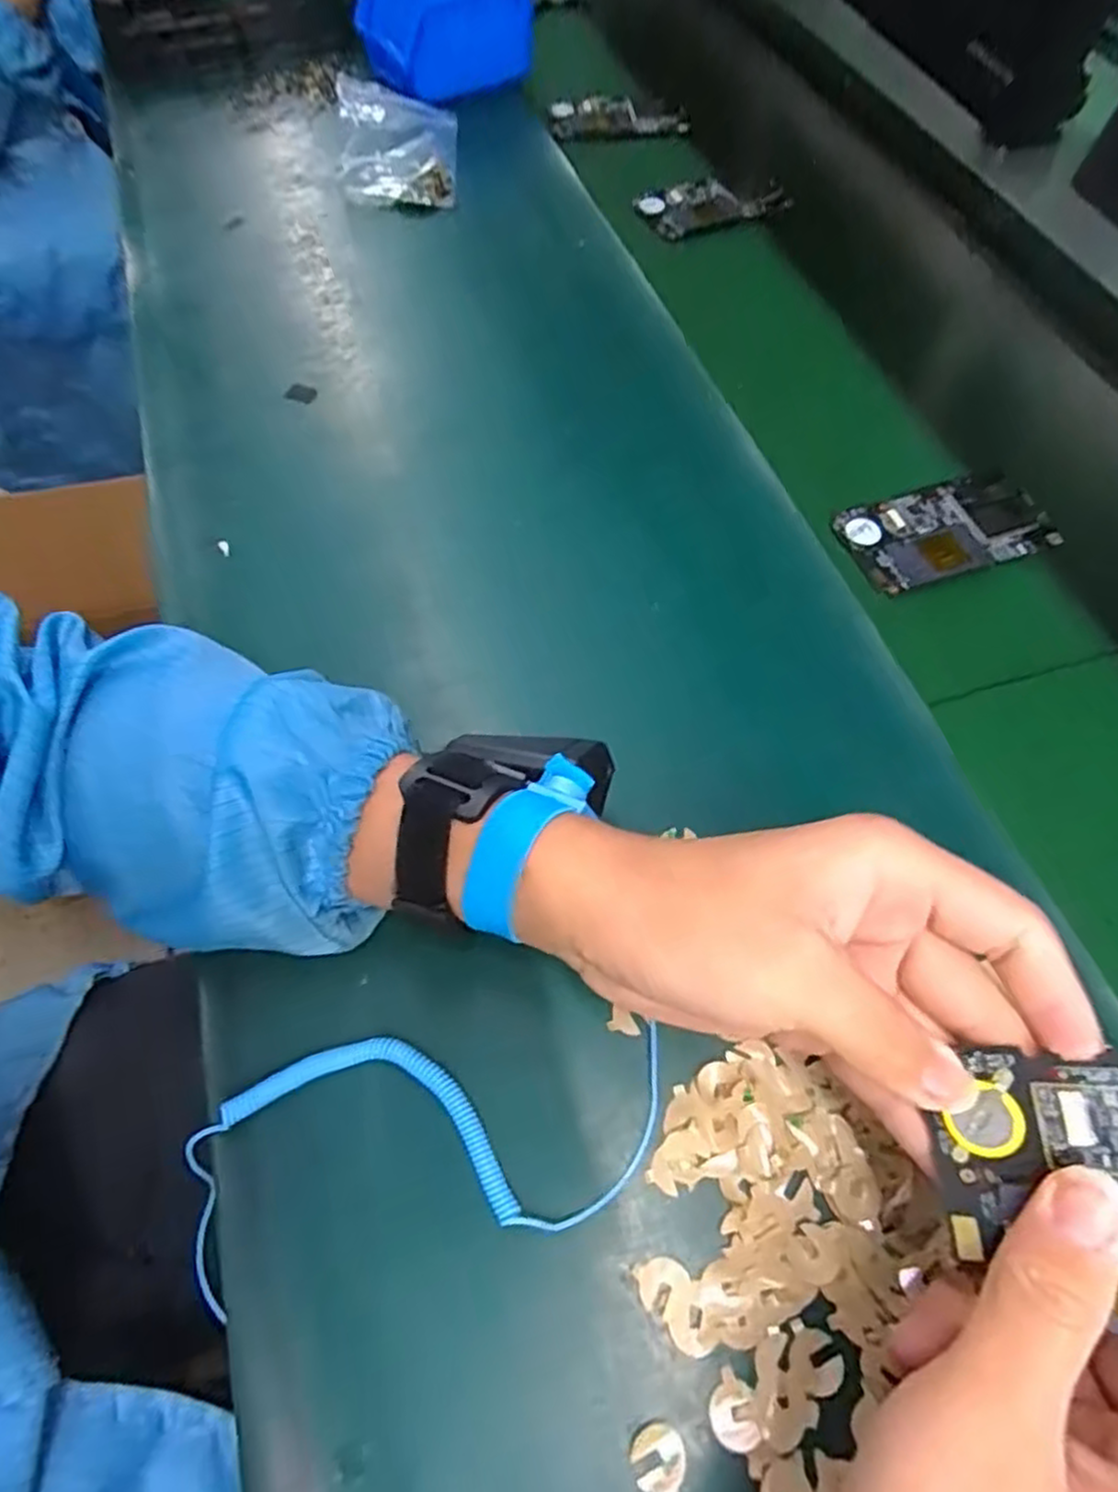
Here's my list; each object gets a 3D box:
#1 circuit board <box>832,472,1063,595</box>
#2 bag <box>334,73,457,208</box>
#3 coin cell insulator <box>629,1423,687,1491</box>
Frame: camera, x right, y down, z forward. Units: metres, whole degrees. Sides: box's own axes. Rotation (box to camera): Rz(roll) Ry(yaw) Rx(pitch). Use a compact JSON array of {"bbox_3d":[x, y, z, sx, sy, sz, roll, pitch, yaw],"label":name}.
[{"bbox_3d":[0.231,-0.127,0.430,0.122,0.008,0.062,-17,65,-9],"label":"circuit board"},{"bbox_3d":[-0.135,-0.478,0.589,0.101,0.040,0.117,0,64,-1],"label":"bag"},{"bbox_3d":[0.032,0.230,0.234,0.017,0.004,0.018,2,58,-3],"label":"coin cell insulator"}]

